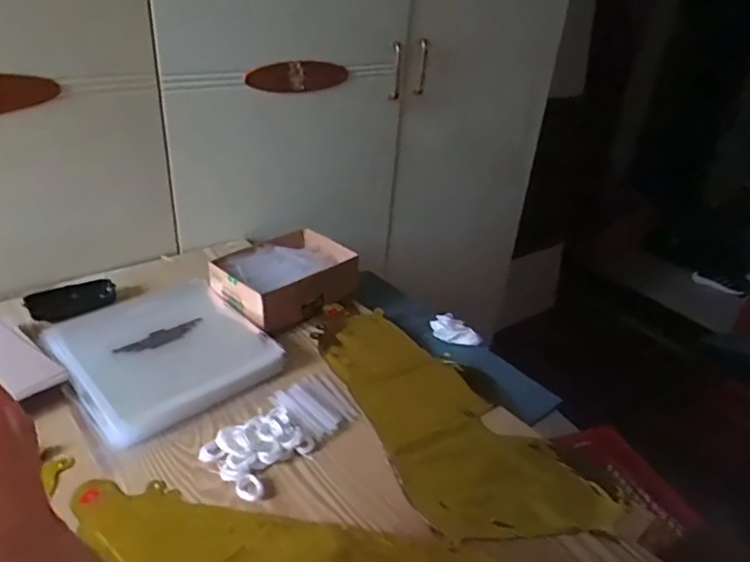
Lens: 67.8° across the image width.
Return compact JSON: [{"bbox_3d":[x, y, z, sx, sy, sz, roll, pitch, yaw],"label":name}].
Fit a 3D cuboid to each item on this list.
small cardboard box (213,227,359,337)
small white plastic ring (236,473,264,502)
[{"bbox_3d":[-0.134,-0.005,0.825,0.145,0.060,0.193,30,37,34],"label":"small cardboard box"},{"bbox_3d":[-0.122,0.201,0.542,0.024,0.007,0.030,-6,32,-22],"label":"small white plastic ring"}]

